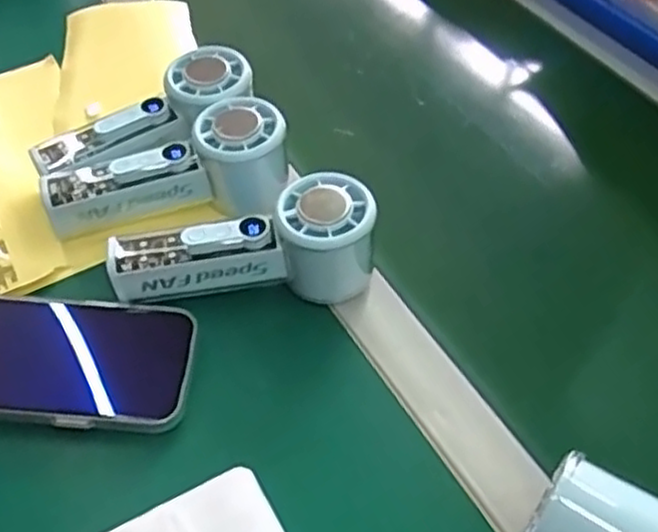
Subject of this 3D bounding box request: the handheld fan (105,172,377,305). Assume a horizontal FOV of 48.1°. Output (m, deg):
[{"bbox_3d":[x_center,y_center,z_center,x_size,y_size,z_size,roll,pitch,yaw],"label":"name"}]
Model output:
[{"bbox_3d":[-0.050,-0.012,0.432,0.150,0.054,0.053,-4,49,-8],"label":"handheld fan"}]

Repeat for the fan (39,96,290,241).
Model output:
[{"bbox_3d":[-0.101,-0.058,0.466,0.148,0.052,0.055,-17,52,-18],"label":"fan"}]

